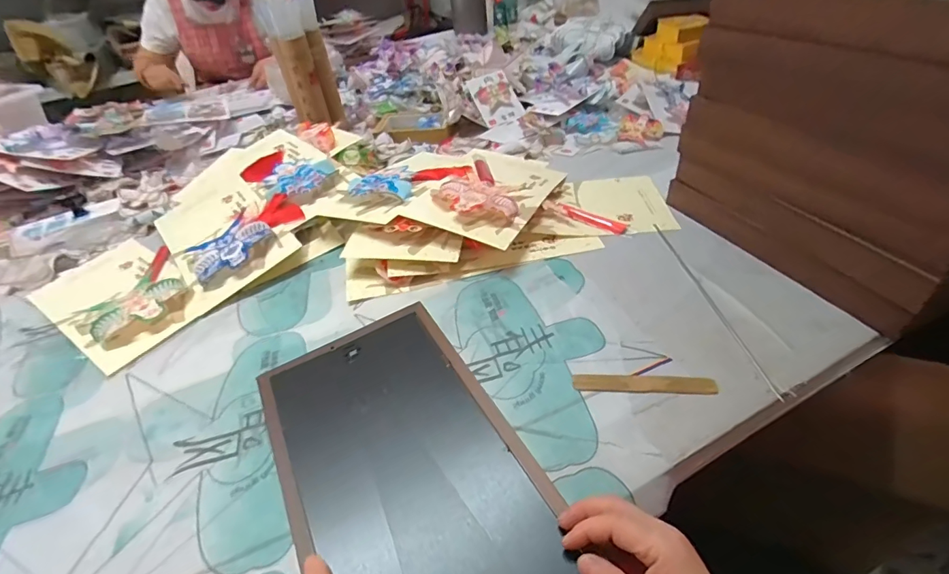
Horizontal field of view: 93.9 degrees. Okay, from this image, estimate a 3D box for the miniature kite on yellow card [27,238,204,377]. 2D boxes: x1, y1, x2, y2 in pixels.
[{"bbox_3d":[-0.549,0.006,0.689,0.309,0.032,0.174,21,49,29],"label":"miniature kite on yellow card"}]

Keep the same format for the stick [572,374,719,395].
[{"bbox_3d":[0.182,0.103,0.477,0.144,0.006,0.023,0,42,9],"label":"stick"}]

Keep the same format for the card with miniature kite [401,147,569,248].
[{"bbox_3d":[0.031,-0.169,0.745,0.178,0.027,0.306,20,37,15],"label":"card with miniature kite"}]

